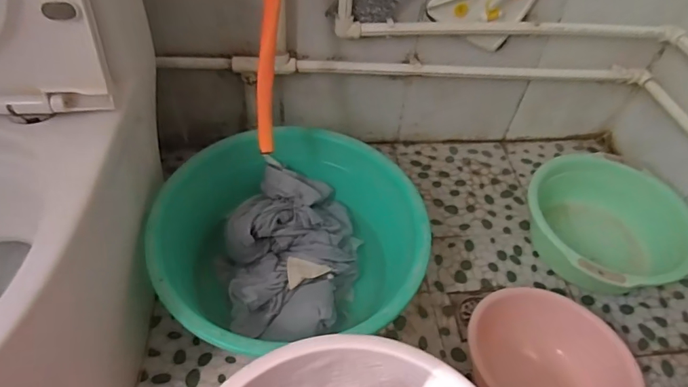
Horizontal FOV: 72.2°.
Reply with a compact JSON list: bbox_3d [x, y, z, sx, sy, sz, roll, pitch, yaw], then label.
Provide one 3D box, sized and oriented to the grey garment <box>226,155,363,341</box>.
[{"bbox_3d":[-0.100,0.112,0.913,0.257,0.102,0.332,8,49,1],"label":"grey garment"}]

